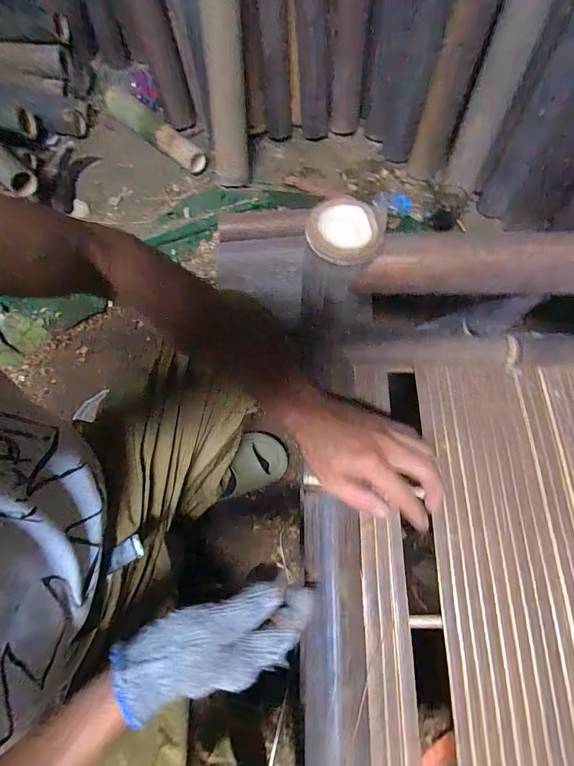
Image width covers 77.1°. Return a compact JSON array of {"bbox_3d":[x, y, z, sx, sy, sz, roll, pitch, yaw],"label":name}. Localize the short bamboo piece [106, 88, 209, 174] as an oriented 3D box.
[{"bbox_3d":[-0.355,-0.668,0.952,0.381,0.060,0.060,40,77,13],"label":"short bamboo piece"}]

